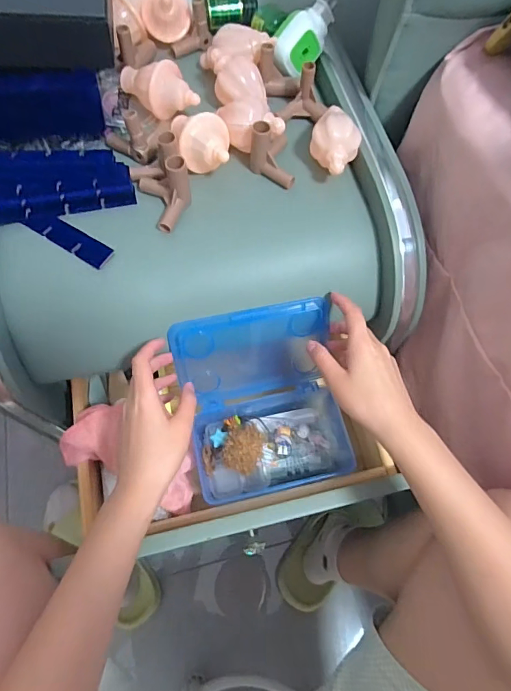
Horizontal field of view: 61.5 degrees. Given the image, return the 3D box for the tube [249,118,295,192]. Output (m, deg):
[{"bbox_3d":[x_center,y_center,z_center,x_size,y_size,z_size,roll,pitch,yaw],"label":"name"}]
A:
[{"bbox_3d":[0.017,-0.197,0.436,0.043,0.054,0.055,0,66,-2],"label":"tube"}]

